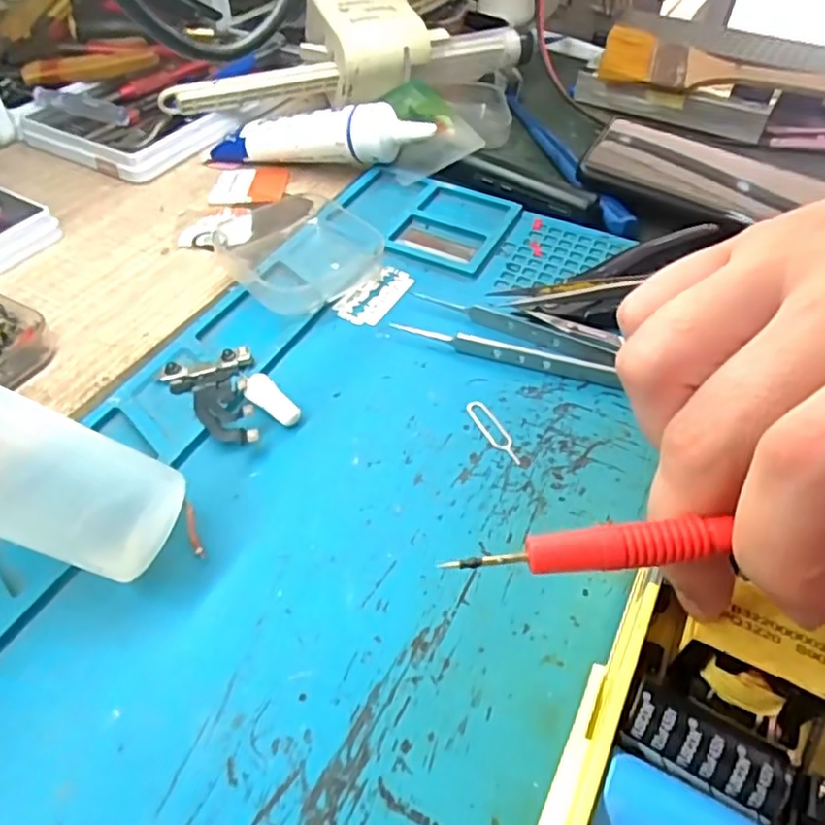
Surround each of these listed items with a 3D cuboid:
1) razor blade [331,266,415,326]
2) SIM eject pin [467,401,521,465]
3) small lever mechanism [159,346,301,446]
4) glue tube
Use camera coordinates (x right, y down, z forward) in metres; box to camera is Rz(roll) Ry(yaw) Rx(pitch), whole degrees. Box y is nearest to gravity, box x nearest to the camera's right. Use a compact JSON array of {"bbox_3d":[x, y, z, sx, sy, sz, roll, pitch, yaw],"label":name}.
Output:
[{"bbox_3d":[-0.017,-0.054,0.287,0.021,0.004,0.040,23,51,17],"label":"razor blade"},{"bbox_3d":[0.030,0.006,0.235,0.009,0.004,0.033,-19,52,-19],"label":"SIM eject pin"},{"bbox_3d":[-0.068,-0.007,0.238,0.031,0.009,0.050,-34,58,-28],"label":"small lever mechanism"},{"bbox_3d":[-0.051,-0.152,0.353,0.126,0.024,0.023,3,47,17],"label":"glue tube"}]

